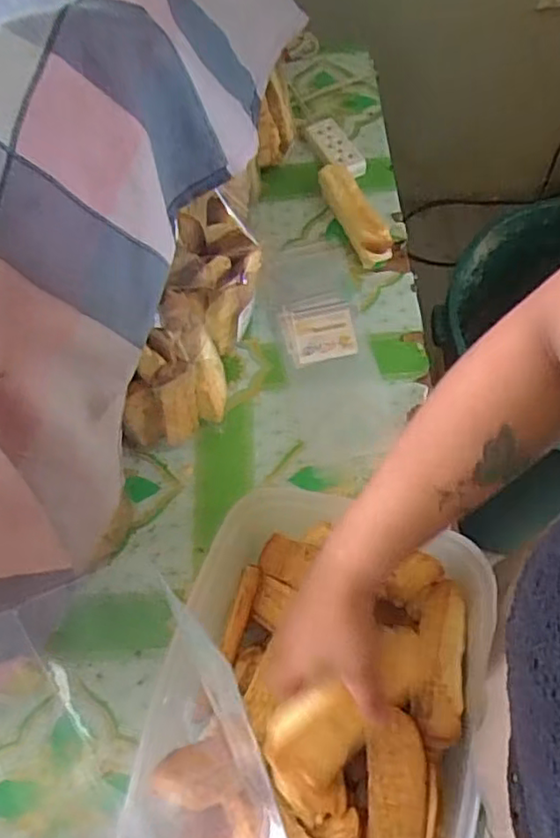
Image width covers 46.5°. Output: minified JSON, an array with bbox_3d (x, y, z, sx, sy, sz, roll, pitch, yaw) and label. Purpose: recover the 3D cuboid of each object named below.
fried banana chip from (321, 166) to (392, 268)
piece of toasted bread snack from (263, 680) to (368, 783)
[{"bbox_3d":[0.094,-0.261,0.832,0.041,0.042,0.152,-23,66,-10],"label":"fried banana chip"},{"bbox_3d":[0.025,0.210,0.437,0.058,0.015,0.058,39,68,-12],"label":"piece of toasted bread snack"}]

